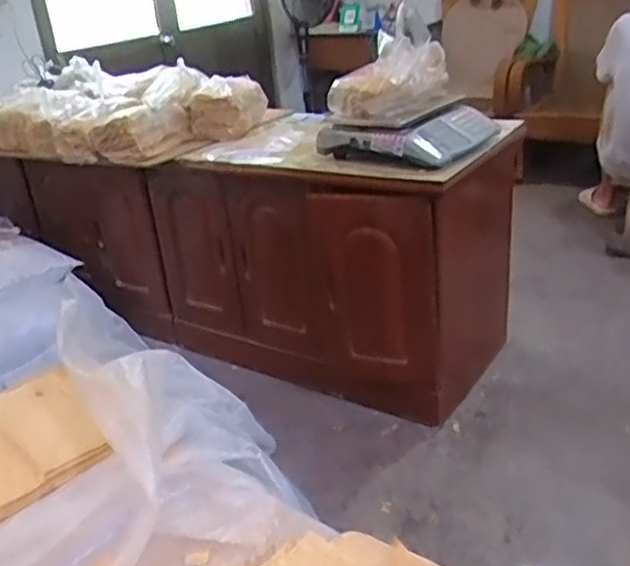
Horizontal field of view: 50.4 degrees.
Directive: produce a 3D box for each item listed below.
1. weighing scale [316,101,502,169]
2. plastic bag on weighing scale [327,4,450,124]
[{"bbox_3d":[0.242,-0.391,1.702,0.358,0.091,0.342,16,34,38],"label":"weighing scale"},{"bbox_3d":[0.163,-0.529,1.642,0.253,0.217,0.210,13,32,34],"label":"plastic bag on weighing scale"}]

